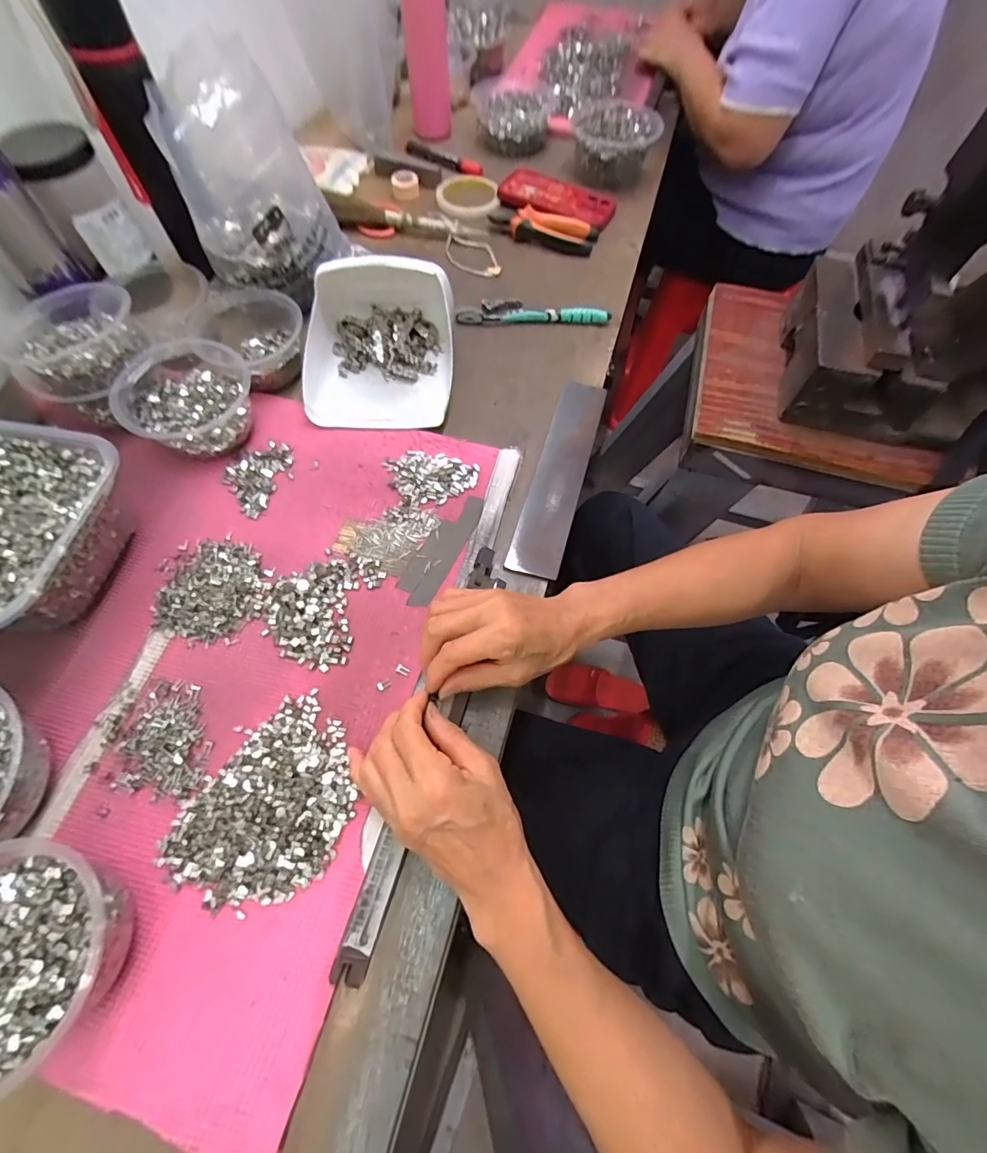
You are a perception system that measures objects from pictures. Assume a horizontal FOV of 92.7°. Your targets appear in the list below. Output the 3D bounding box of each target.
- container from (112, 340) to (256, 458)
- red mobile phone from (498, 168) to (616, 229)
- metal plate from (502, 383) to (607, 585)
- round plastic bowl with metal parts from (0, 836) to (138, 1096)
[{"bbox_3d":[-0.293,-0.166,0.457,0.103,0.059,0.113,1,65,-2],"label":"container"},{"bbox_3d":[0.095,-0.564,0.700,0.169,0.009,0.093,28,67,11],"label":"red mobile phone"},{"bbox_3d":[0.069,-0.109,0.480,0.049,0.008,0.244,13,63,11],"label":"metal plate"},{"bbox_3d":[-0.273,0.218,0.271,0.112,0.060,0.109,1,65,-2],"label":"round plastic bowl with metal parts"}]

